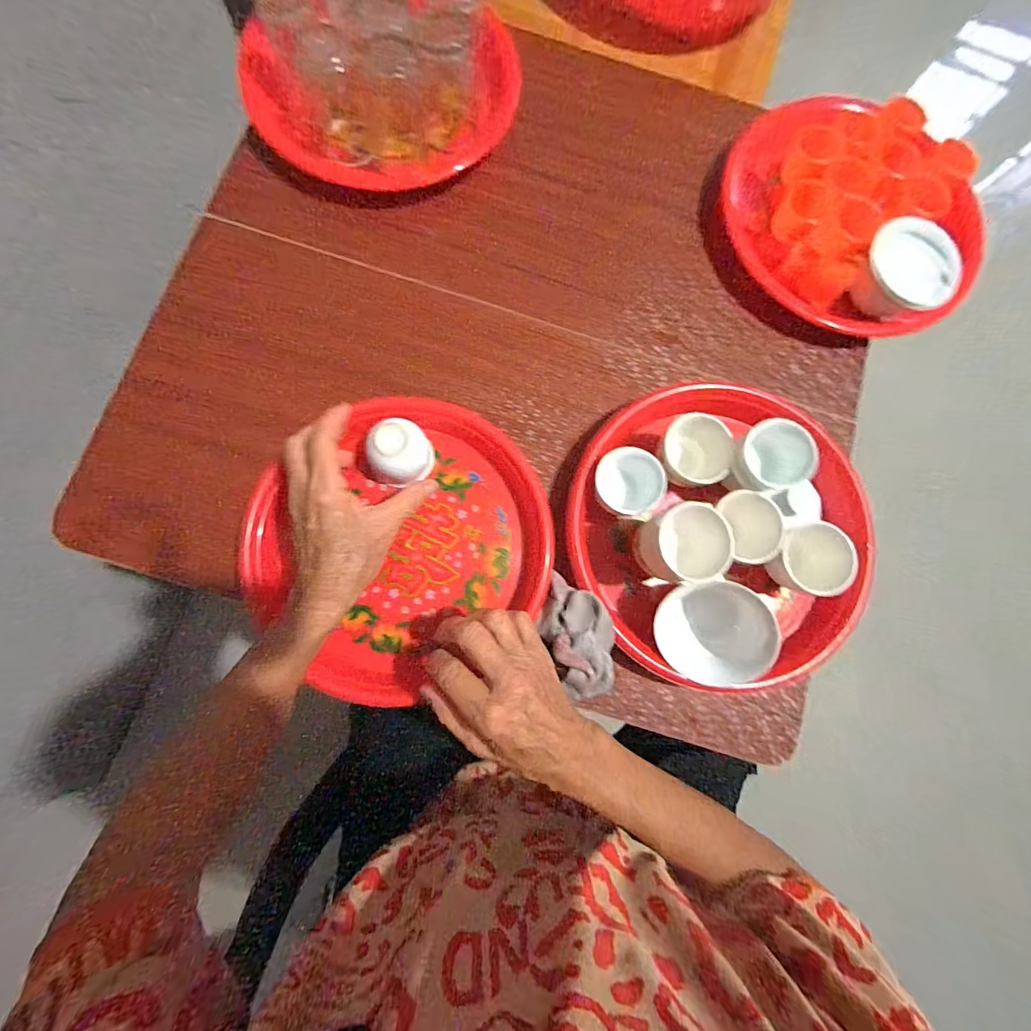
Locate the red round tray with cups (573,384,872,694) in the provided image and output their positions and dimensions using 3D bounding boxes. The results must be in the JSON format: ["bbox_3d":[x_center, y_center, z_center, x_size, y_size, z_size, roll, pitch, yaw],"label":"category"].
[{"bbox_3d":[0.170,0.010,0.351,0.228,0.067,0.247,1,81,-3],"label":"red round tray with cups"}]

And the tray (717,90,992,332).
[{"bbox_3d":[0.317,-0.282,0.414,0.249,0.063,0.201,35,80,3],"label":"tray"}]

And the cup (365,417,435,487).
[{"bbox_3d":[-0.096,-0.050,0.359,0.047,0.042,0.052,35,80,3],"label":"cup"}]

